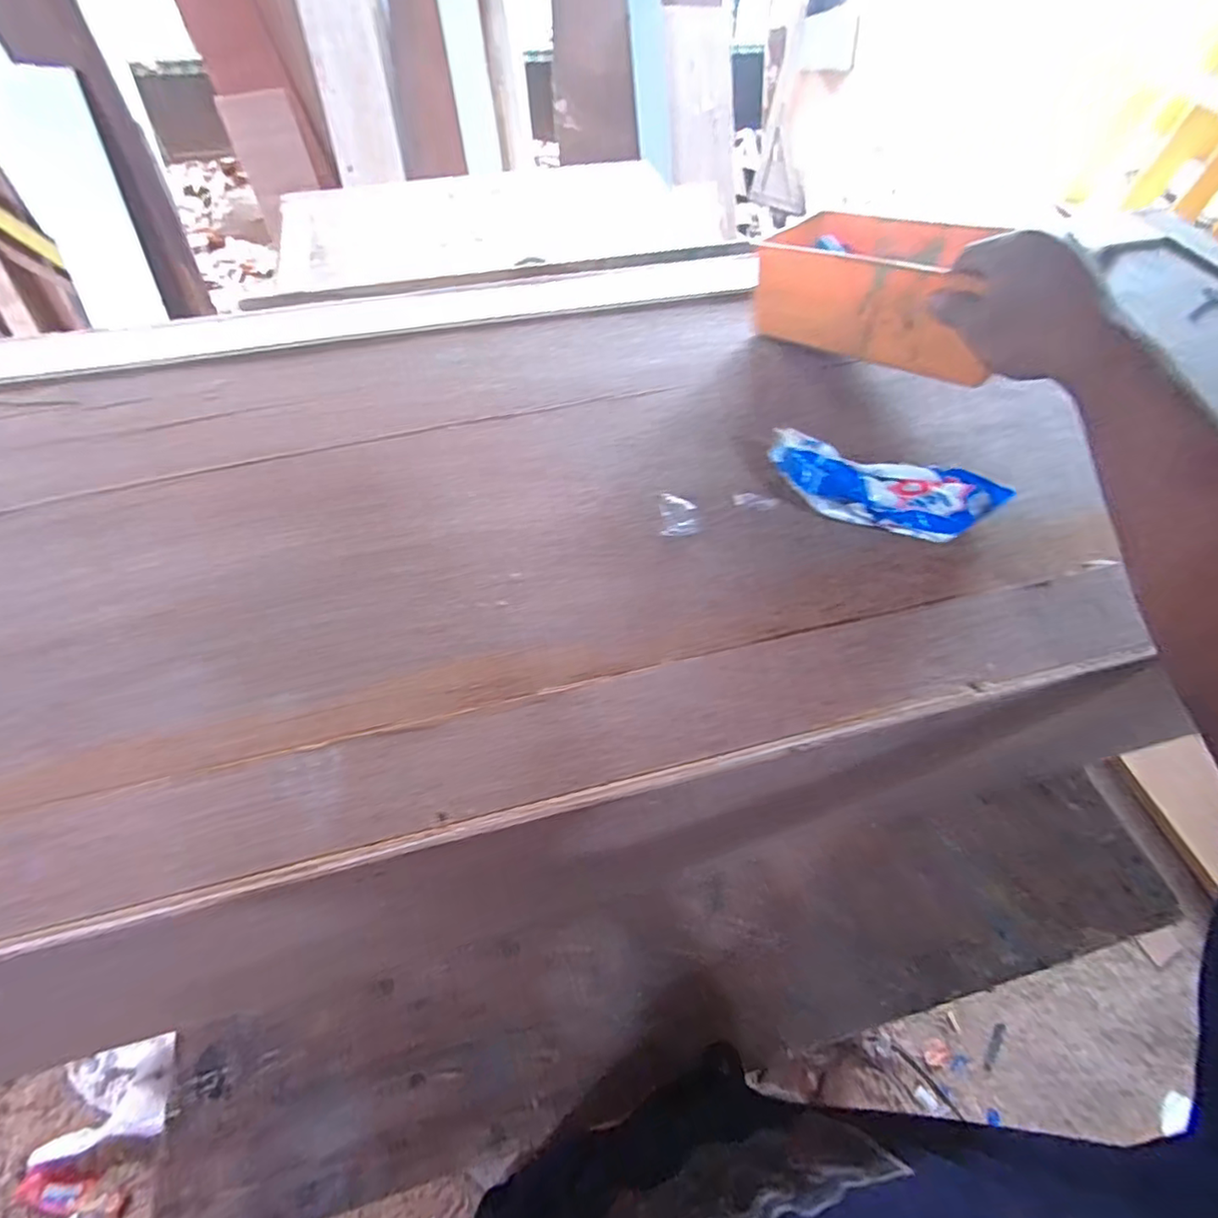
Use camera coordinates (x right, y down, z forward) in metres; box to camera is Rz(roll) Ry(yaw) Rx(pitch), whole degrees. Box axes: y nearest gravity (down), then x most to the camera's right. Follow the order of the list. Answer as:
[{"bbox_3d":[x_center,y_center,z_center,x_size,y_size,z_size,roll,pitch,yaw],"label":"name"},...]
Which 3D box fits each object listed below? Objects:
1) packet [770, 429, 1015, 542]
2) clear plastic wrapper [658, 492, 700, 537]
[{"bbox_3d":[0.209,-0.090,0.430,0.173,0.041,0.048,13,55,7],"label":"packet"},{"bbox_3d":[0.054,-0.073,0.441,0.028,0.007,0.038,0,55,-3],"label":"clear plastic wrapper"}]

